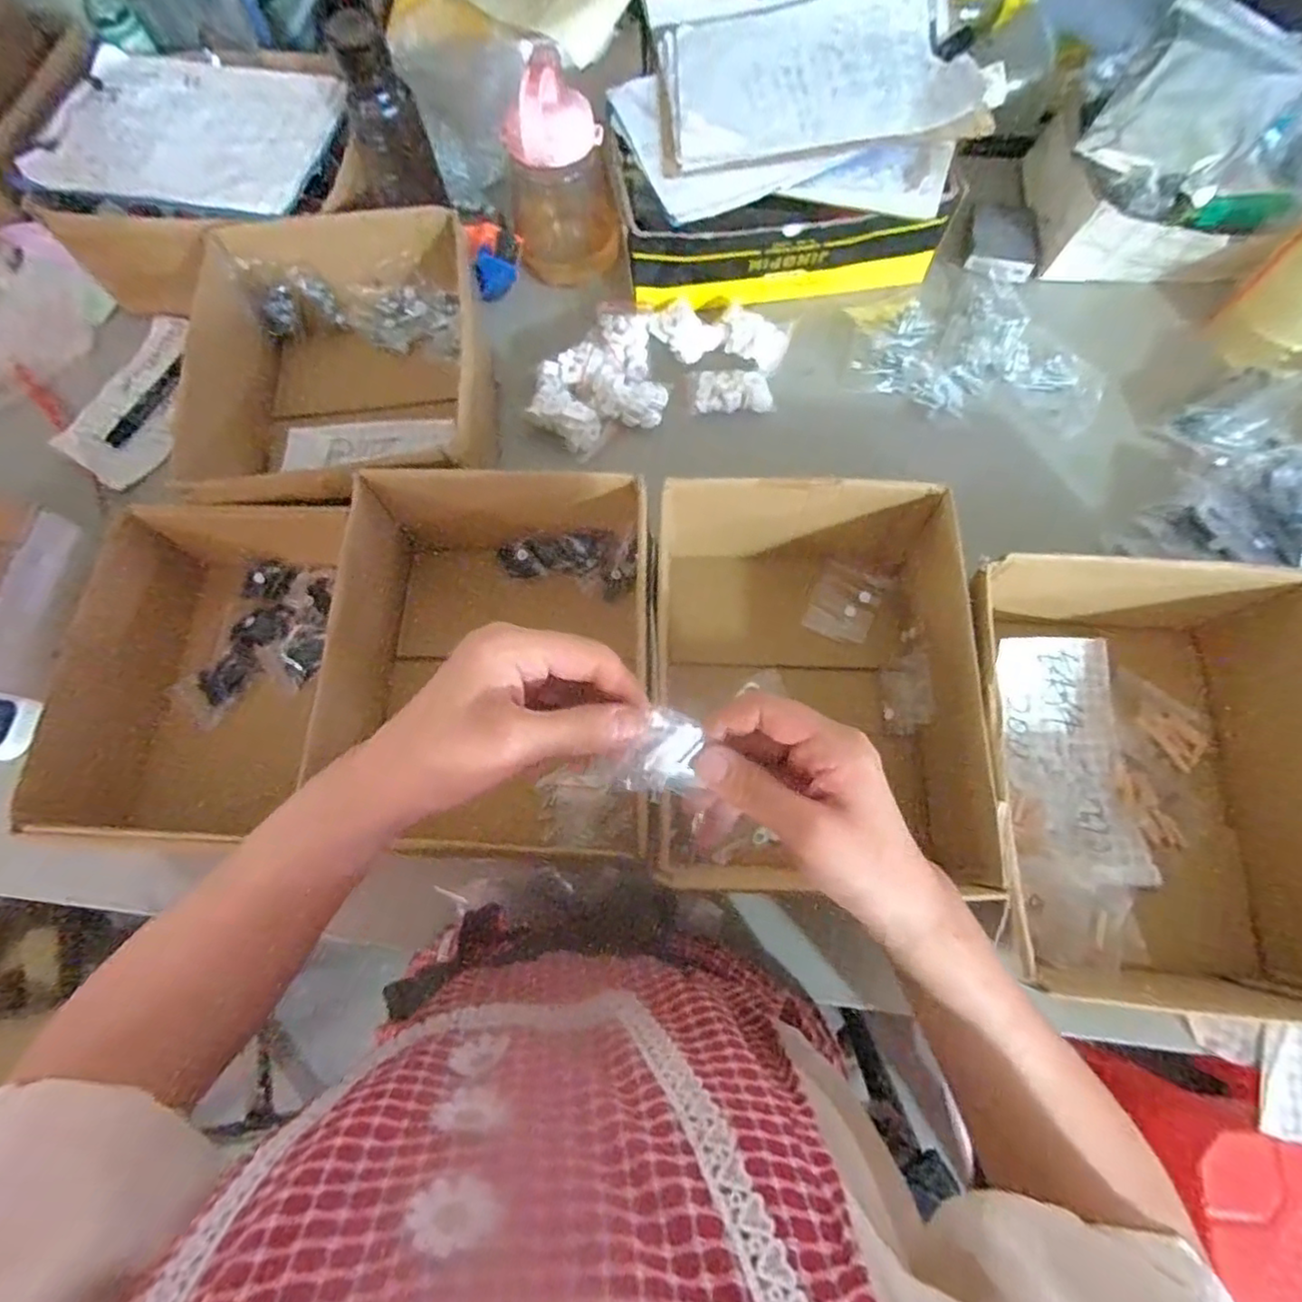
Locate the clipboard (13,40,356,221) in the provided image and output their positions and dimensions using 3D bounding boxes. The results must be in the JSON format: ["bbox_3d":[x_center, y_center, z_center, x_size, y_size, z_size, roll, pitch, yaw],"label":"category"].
[{"bbox_3d":[-0.488,-0.559,0.653,0.302,0.024,0.232,7,72,4],"label":"clipboard"}]

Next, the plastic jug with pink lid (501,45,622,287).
[{"bbox_3d":[-0.095,-0.500,0.657,0.110,0.205,0.104,-12,72,-2],"label":"plastic jug with pink lid"}]

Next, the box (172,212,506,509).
[{"bbox_3d":[-0.302,-0.268,0.611,0.276,0.119,0.307,-3,71,1],"label":"box"}]

